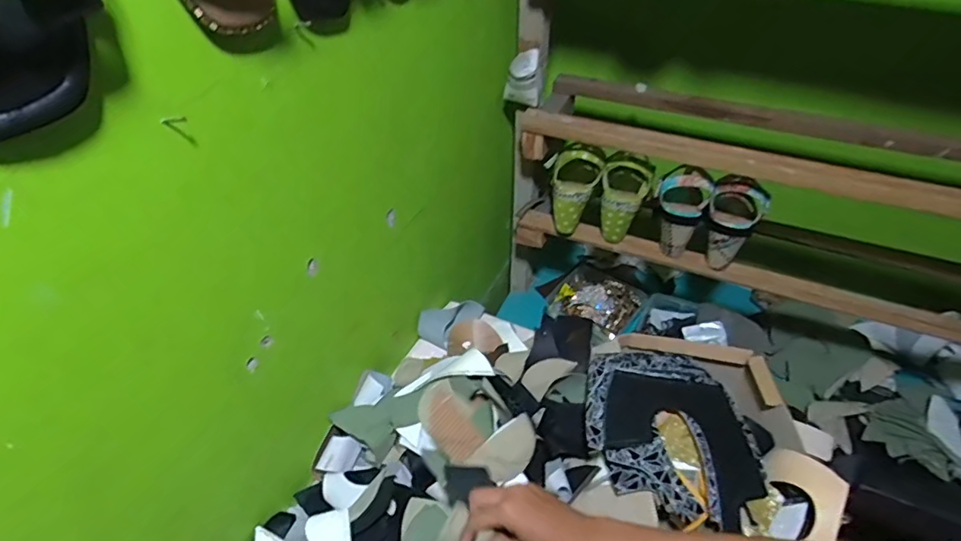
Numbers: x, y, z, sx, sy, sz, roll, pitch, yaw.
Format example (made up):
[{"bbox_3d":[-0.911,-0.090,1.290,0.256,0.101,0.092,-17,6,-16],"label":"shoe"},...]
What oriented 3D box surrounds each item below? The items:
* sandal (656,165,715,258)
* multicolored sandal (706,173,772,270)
[{"bbox_3d":[0.322,-0.098,0.855,0.083,0.129,0.087,19,44,20],"label":"sandal"},{"bbox_3d":[0.384,-0.072,0.815,0.083,0.137,0.063,24,46,25],"label":"multicolored sandal"}]

